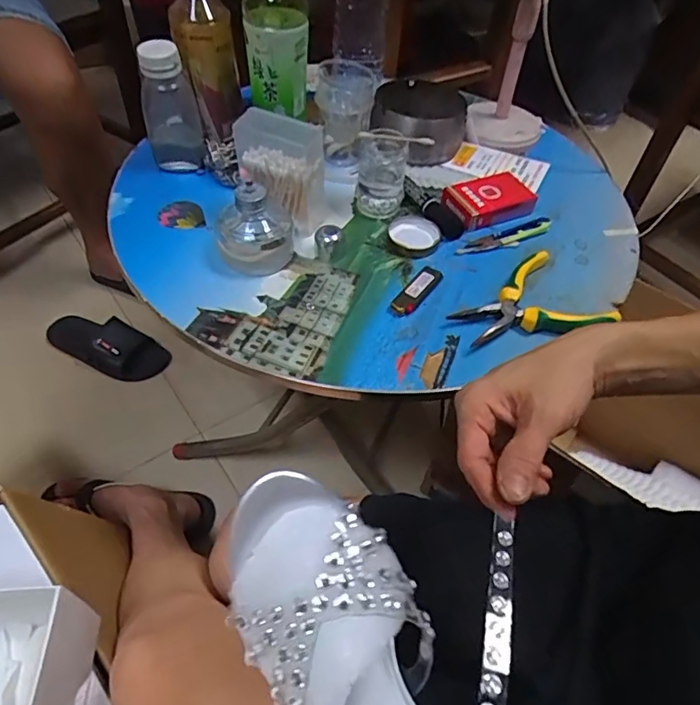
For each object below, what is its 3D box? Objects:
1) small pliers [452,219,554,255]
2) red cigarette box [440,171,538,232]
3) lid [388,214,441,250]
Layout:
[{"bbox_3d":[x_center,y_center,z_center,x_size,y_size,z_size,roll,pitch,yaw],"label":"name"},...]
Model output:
[{"bbox_3d":[0.165,-0.122,0.559,0.119,0.005,0.026,-20,54,-19],"label":"small pliers"},{"bbox_3d":[0.154,-0.168,0.581,0.100,0.024,0.058,-17,53,-16],"label":"red cigarette box"},{"bbox_3d":[0.067,-0.125,0.555,0.050,0.007,0.053,2,50,-2],"label":"lid"}]

